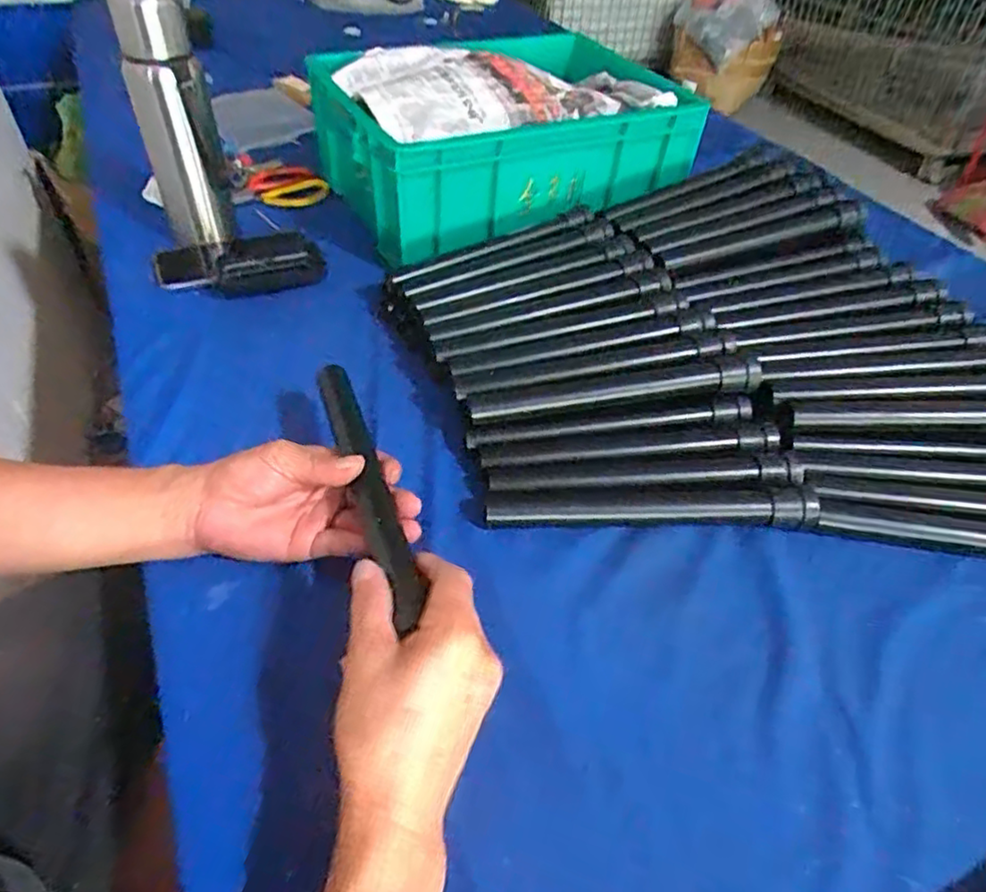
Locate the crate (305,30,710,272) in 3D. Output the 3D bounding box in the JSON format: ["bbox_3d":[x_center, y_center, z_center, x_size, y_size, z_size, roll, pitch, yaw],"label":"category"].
[{"bbox_3d":[0.006,-0.382,0.811,0.392,0.159,0.321,-19,49,-21],"label":"crate"}]

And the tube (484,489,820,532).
[{"bbox_3d":[0.121,0.047,0.495,0.250,0.021,0.027,1,45,-2],"label":"tube"}]

